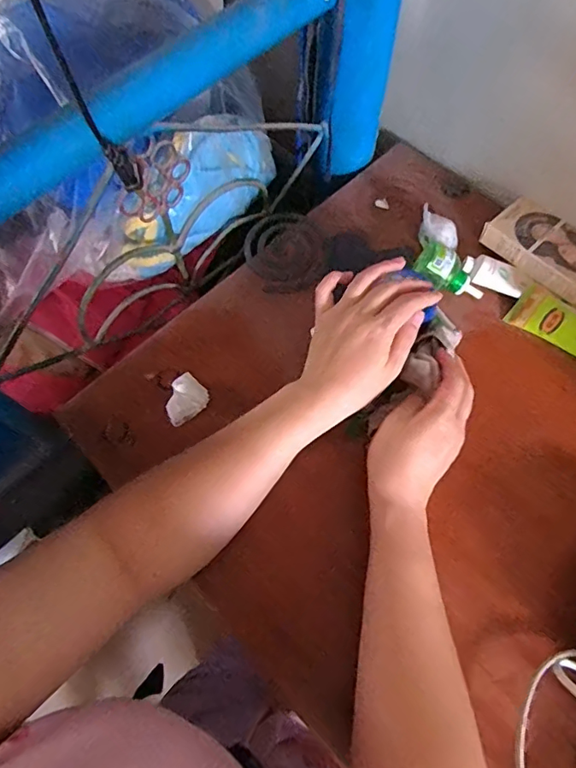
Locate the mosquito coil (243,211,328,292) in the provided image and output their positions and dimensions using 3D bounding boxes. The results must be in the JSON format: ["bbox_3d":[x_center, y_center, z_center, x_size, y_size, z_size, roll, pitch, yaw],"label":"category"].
[{"bbox_3d":[-0.001,-0.151,0.571,0.091,0.012,0.107,-20,69,-7],"label":"mosquito coil"}]

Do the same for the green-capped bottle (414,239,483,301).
[{"bbox_3d":[0.163,-0.113,0.512,0.074,0.043,0.039,39,73,15],"label":"green-capped bottle"}]

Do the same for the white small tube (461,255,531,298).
[{"bbox_3d":[0.223,-0.118,0.539,0.071,0.023,0.034,20,69,9],"label":"white small tube"}]

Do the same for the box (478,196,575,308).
[{"bbox_3d":[0.277,-0.138,0.527,0.135,0.031,0.067,42,74,16],"label":"box"}]

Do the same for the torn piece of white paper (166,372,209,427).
[{"bbox_3d":[-0.099,0.014,0.478,0.042,0.032,0.031,-36,72,-13],"label":"torn piece of white paper"}]

